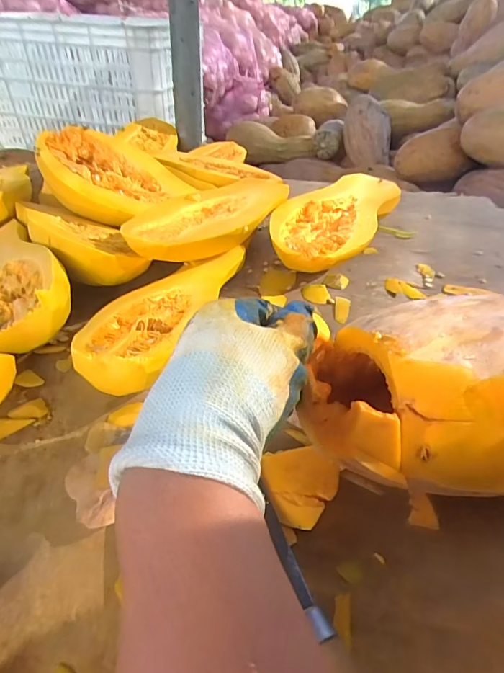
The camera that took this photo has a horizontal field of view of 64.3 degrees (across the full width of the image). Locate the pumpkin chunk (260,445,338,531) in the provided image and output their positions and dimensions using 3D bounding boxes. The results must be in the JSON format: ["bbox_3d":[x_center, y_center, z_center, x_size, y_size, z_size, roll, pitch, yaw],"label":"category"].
[{"bbox_3d":[0.035,0.112,0.300,0.052,0.023,0.060,10,39,6],"label":"pumpkin chunk"}]

